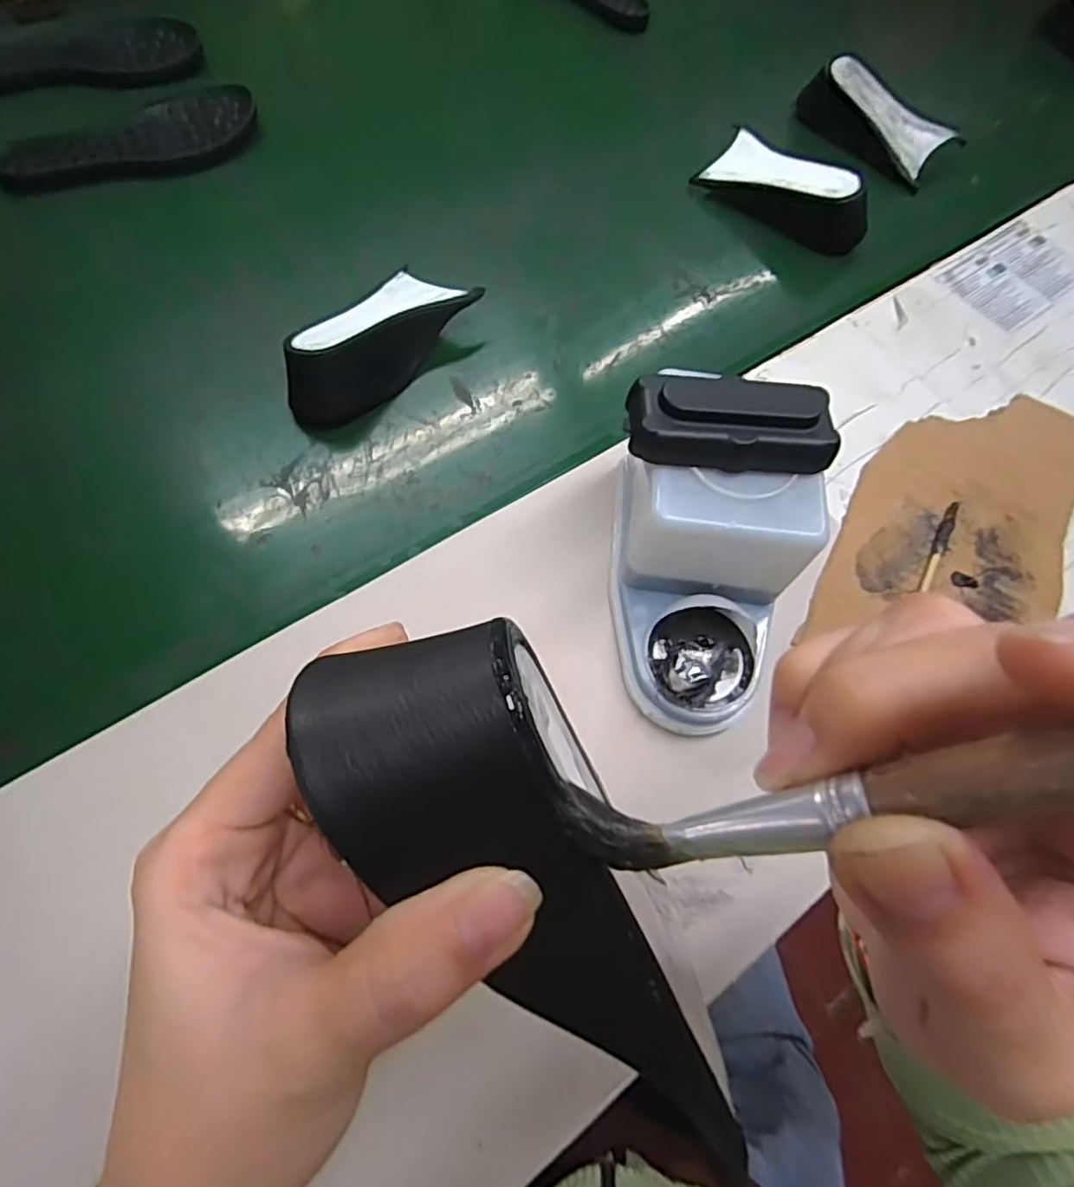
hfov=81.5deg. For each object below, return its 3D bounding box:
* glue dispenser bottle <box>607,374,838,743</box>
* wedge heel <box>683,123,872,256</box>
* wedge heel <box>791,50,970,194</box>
[{"bbox_3d":[0.098,-0.028,0.355,0.108,0.122,0.166,5,66,-1],"label":"glue dispenser bottle"},{"bbox_3d":[0.242,-0.391,0.596,0.169,0.047,0.068,42,70,14],"label":"wedge heel"},{"bbox_3d":[0.353,-0.500,0.652,0.151,0.049,0.056,43,70,14],"label":"wedge heel"}]

